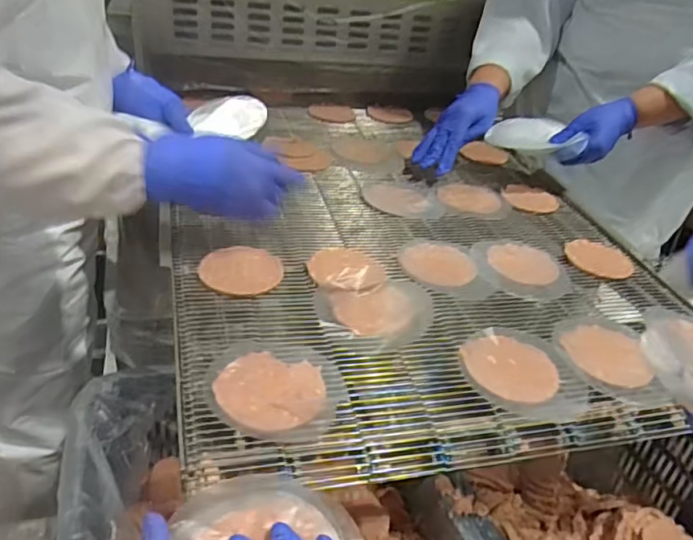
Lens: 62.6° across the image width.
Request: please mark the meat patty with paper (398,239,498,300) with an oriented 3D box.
[{"bbox_3d":[0.119,-0.004,0.681,0.112,0.018,0.100,11,30,7],"label":"meat patty with paper"}]

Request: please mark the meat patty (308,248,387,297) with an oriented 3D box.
[{"bbox_3d":[0.000,-0.005,0.636,0.081,0.017,0.083,2,30,-8],"label":"meat patty"}]

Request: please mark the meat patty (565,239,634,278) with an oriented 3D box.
[{"bbox_3d":[0.329,-0.016,0.745,0.081,0.016,0.075,5,30,-3],"label":"meat patty"}]

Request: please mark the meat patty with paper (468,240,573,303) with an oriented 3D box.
[{"bbox_3d":[0.212,-0.004,0.698,0.116,0.016,0.117,14,30,11],"label":"meat patty with paper"}]

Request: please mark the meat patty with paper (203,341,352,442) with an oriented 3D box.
[{"bbox_3d":[-0.059,0.099,0.488,0.114,0.017,0.106,5,30,-3],"label":"meat patty with paper"}]

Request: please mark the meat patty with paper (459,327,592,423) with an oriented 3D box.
[{"bbox_3d":[0.168,0.096,0.549,0.115,0.017,0.113,8,30,2],"label":"meat patty with paper"}]

